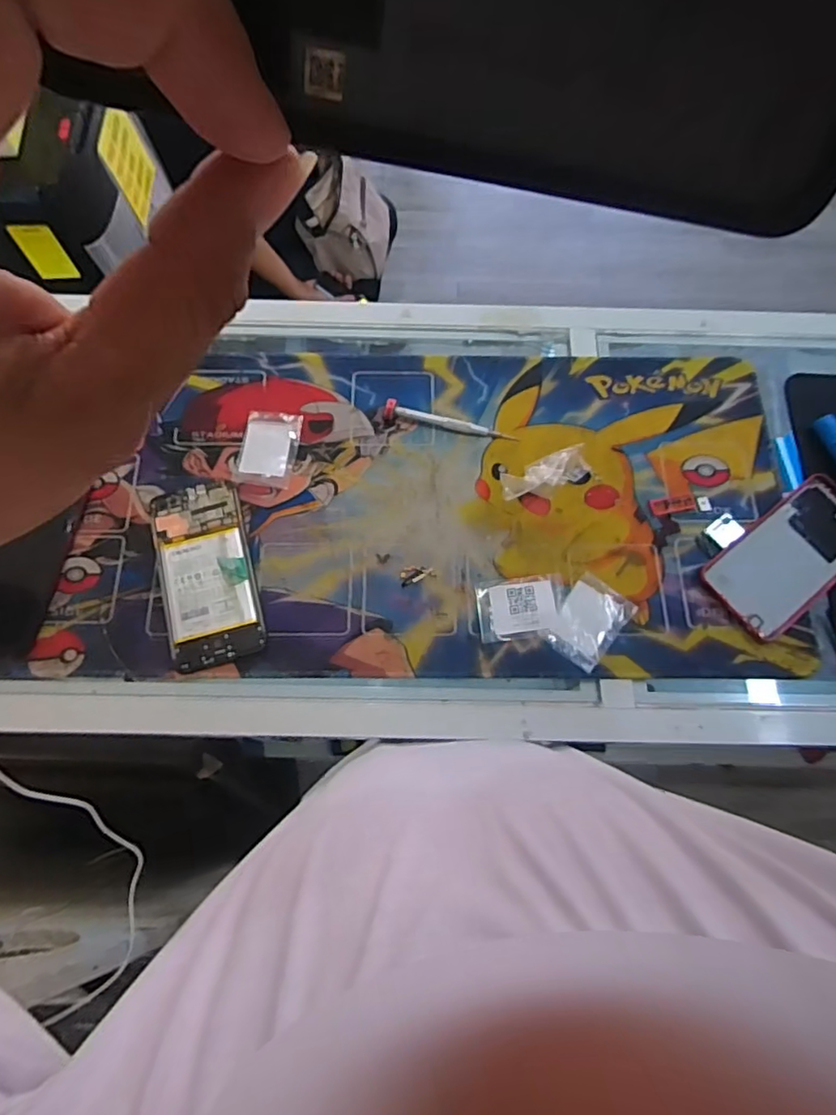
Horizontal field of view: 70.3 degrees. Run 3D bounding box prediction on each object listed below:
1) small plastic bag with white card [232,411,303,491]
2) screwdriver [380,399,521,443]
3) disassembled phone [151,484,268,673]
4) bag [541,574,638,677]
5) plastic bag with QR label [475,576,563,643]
[{"bbox_3d":[-0.131,-0.096,0.521,0.046,0.004,0.073,7,70,1],"label":"small plastic bag with white card"},{"bbox_3d":[0.029,-0.120,0.527,0.118,0.016,0.014,11,70,3],"label":"screwdriver"},{"bbox_3d":[-0.170,0.010,0.474,0.072,0.013,0.150,-14,71,-8],"label":"disassembled phone"},{"bbox_3d":[0.136,0.050,0.473,0.048,0.008,0.069,39,74,12],"label":"bag"},{"bbox_3d":[0.083,0.039,0.476,0.068,0.008,0.051,-6,70,-4],"label":"plastic bag with QR label"}]

